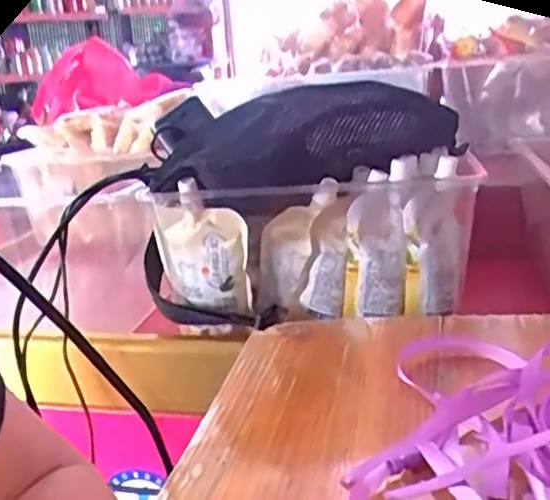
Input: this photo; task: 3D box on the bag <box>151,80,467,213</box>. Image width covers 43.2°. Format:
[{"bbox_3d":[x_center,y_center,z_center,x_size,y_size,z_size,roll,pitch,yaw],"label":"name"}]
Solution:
[{"bbox_3d":[0.040,-0.095,0.613,0.293,0.085,0.087,-6,15,-8],"label":"bag"}]

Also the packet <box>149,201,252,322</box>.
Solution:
[{"bbox_3d":[-0.066,0.008,0.615,0.083,0.097,0.015,3,16,15],"label":"packet"}]

